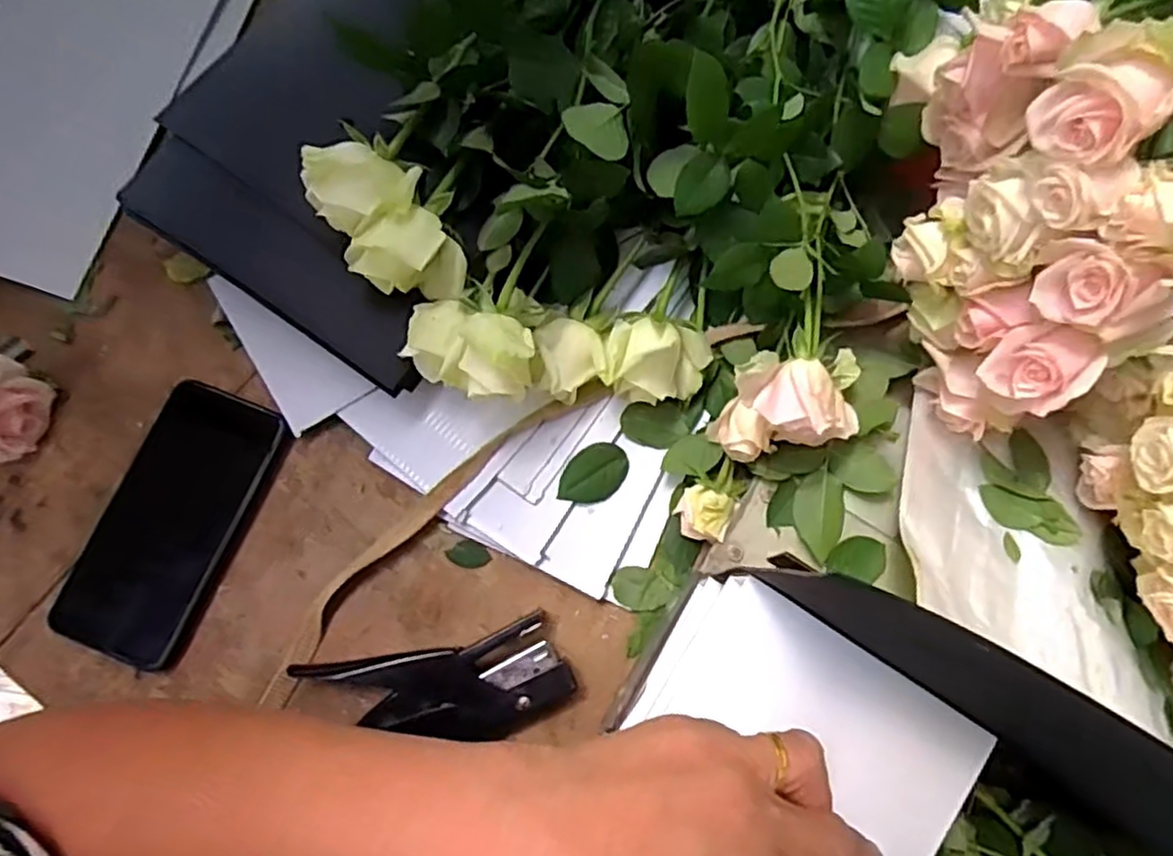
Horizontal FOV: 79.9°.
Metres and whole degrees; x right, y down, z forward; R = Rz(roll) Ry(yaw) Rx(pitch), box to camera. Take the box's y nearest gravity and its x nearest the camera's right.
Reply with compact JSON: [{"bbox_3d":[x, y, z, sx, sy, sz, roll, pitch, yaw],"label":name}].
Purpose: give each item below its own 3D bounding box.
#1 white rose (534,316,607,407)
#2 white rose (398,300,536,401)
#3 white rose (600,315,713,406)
[{"bbox_3d":[-0.010,-0.039,0.417,0.037,0.036,0.045,-4,77,-3],"label":"white rose"},{"bbox_3d":[-0.063,-0.042,0.372,0.078,0.056,0.044,26,78,4],"label":"white rose"},{"bbox_3d":[0.041,-0.039,0.412,0.063,0.040,0.047,12,77,2],"label":"white rose"}]

